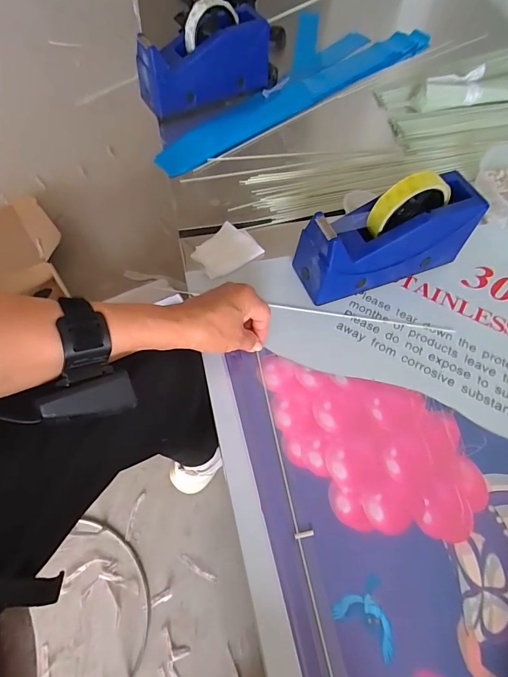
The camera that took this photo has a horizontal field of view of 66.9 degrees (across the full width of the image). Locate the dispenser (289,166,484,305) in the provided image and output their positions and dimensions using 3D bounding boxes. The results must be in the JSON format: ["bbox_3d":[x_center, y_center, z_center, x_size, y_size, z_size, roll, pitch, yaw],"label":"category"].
[{"bbox_3d":[0.155,-0.119,0.440,0.201,0.120,0.063,-17,64,-11],"label":"dispenser"}]

